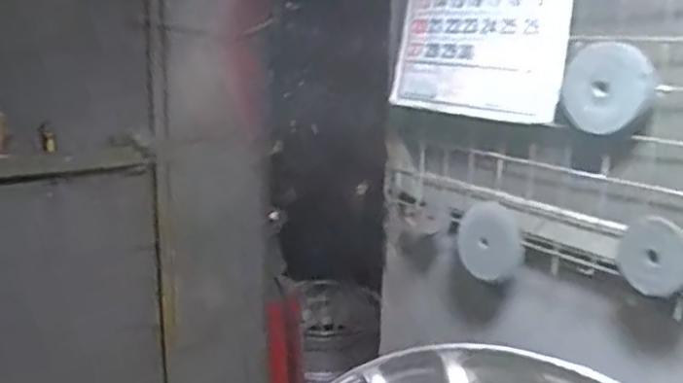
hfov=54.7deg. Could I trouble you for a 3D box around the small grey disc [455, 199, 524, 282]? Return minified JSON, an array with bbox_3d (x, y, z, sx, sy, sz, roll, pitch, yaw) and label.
[{"bbox_3d":[0.205,0.068,0.927,0.017,0.102,0.101,5,33,-43],"label":"small grey disc"}]

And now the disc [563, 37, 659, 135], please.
[{"bbox_3d":[0.296,-0.119,0.748,0.015,0.108,0.105,-3,49,-35],"label":"disc"}]

